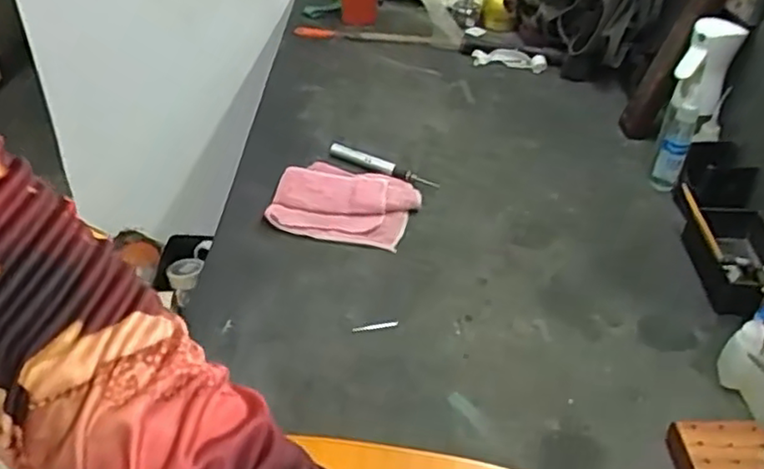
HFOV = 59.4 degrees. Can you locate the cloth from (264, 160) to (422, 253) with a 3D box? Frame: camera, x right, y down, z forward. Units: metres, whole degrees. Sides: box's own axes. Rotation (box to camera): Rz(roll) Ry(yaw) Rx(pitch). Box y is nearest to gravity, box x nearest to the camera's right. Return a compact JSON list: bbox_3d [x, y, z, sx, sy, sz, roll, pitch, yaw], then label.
[{"bbox_3d":[-0.042,-0.041,0.781,0.161,0.022,0.119,11,39,10],"label":"cloth"}]

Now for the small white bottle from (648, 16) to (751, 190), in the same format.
[{"bbox_3d":[0.365,-0.148,0.791,0.052,0.191,0.064,18,41,19],"label":"small white bottle"}]

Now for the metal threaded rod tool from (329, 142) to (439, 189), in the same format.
[{"bbox_3d":[-0.001,-0.086,0.846,0.157,0.014,0.014,23,43,24],"label":"metal threaded rod tool"}]

